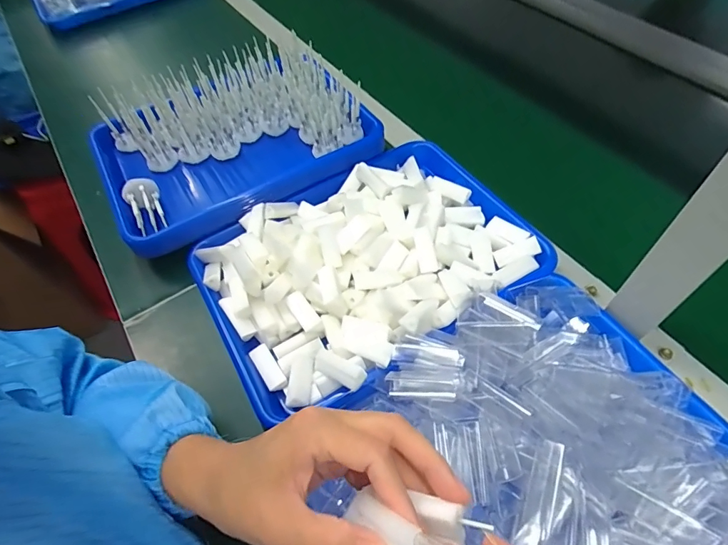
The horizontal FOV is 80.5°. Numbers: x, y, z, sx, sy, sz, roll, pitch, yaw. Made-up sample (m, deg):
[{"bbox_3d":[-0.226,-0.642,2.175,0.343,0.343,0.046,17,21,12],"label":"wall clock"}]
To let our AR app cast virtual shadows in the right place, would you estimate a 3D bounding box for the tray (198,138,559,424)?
[{"bbox_3d":[0.004,-0.017,0.456,0.333,0.059,0.236,-29,58,-15],"label":"tray"}]

